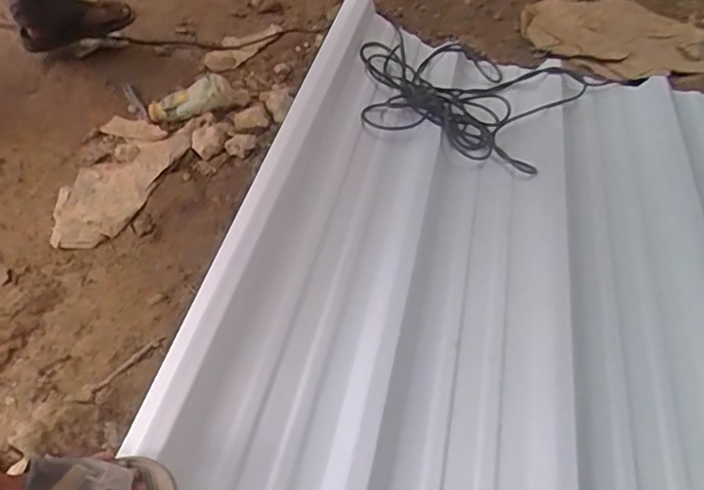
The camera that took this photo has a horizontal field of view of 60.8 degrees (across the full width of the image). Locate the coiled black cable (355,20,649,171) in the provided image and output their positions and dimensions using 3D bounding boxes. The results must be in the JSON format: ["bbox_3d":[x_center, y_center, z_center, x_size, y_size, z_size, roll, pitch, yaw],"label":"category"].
[{"bbox_3d":[0.361,-0.332,1.407,0.685,0.059,0.452,12,50,-2],"label":"coiled black cable"}]

